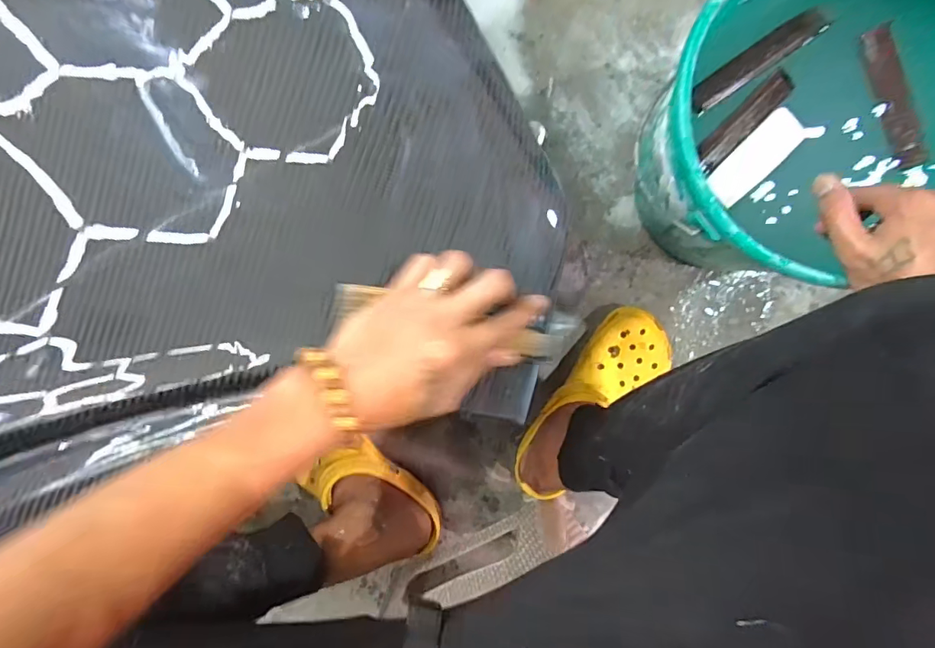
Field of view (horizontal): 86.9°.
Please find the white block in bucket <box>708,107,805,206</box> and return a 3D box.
[{"bbox_3d":[0.245,-0.141,0.421,0.034,0.012,0.085,44,97,2],"label":"white block in bucket"}]

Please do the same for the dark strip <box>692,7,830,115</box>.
[{"bbox_3d":[0.250,-0.228,0.426,0.122,0.007,0.024,-33,90,7],"label":"dark strip"}]

